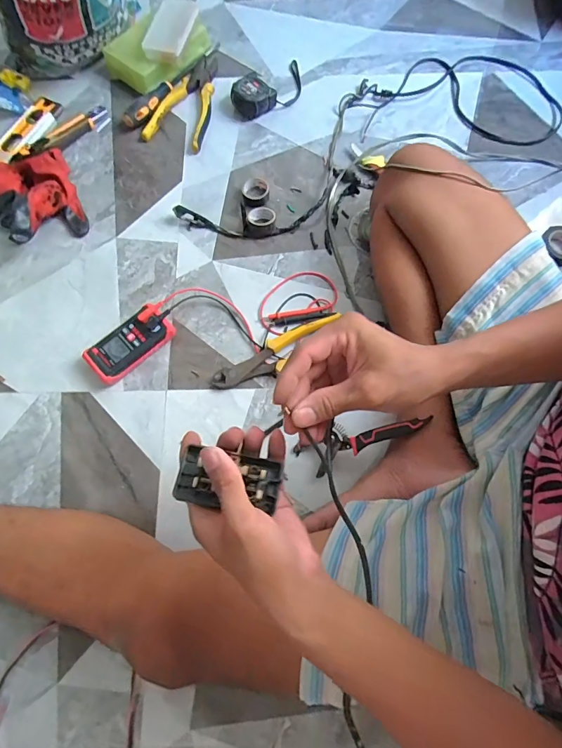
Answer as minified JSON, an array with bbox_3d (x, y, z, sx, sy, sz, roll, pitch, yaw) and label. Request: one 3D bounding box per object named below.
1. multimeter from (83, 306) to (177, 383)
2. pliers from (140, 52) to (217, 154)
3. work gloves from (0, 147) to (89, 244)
[{"bbox_3d":[-0.210,-0.042,0.560,0.119,0.034,0.056,-42,77,-10],"label":"multimeter"},{"bbox_3d":[-0.165,-0.490,0.700,0.101,0.023,0.209,13,74,5],"label":"pliers"},{"bbox_3d":[-0.389,-0.270,0.614,0.149,0.063,0.142,0,73,1],"label":"work gloves"}]

